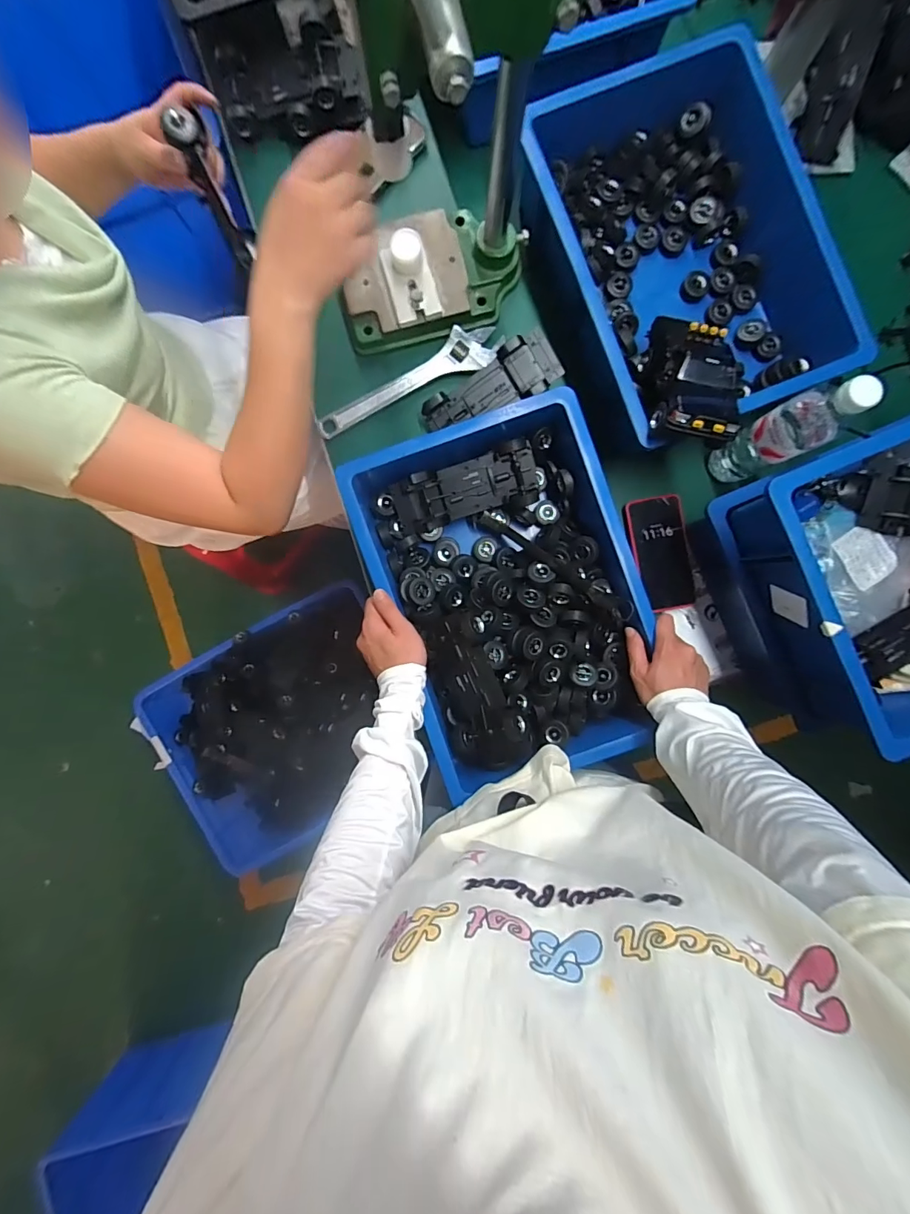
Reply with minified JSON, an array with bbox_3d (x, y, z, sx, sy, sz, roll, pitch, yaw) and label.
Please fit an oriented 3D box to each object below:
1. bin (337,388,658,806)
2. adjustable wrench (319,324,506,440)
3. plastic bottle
[{"bbox_3d":[0.074,-0.016,0.602,0.303,0.108,0.445,-22,90,-1],"label":"bin"},{"bbox_3d":[-0.068,-0.330,0.654,0.283,0.026,0.067,-24,90,-1],"label":"adjustable wrench"},{"bbox_3d":[0.398,-0.208,0.547,0.059,0.220,0.064,-30,91,-1],"label":"plastic bottle"}]

